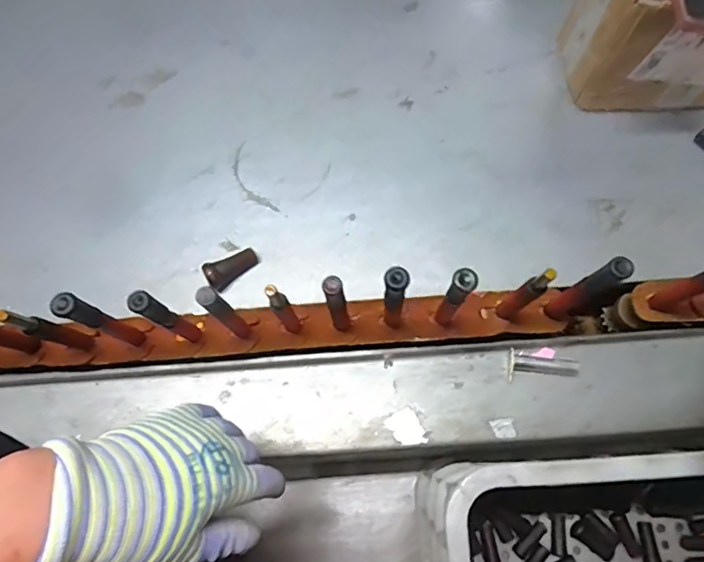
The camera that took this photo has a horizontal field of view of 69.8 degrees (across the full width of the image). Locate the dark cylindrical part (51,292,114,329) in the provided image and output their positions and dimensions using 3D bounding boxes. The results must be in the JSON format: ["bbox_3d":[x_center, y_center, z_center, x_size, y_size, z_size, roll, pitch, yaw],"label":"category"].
[{"bbox_3d":[-0.212,0.025,0.396,0.018,0.049,0.018,0,75,1],"label":"dark cylindrical part"}]

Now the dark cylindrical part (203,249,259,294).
[{"bbox_3d":[-0.131,-0.017,0.544,0.056,0.025,0.025,-40,75,-10],"label":"dark cylindrical part"}]

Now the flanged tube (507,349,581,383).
[{"bbox_3d":[0.191,0.087,0.507,0.069,0.018,0.028,4,72,4],"label":"flanged tube"}]

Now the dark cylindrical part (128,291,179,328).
[{"bbox_3d":[-0.158,0.024,0.402,0.017,0.054,0.016,0,75,1],"label":"dark cylindrical part"}]

